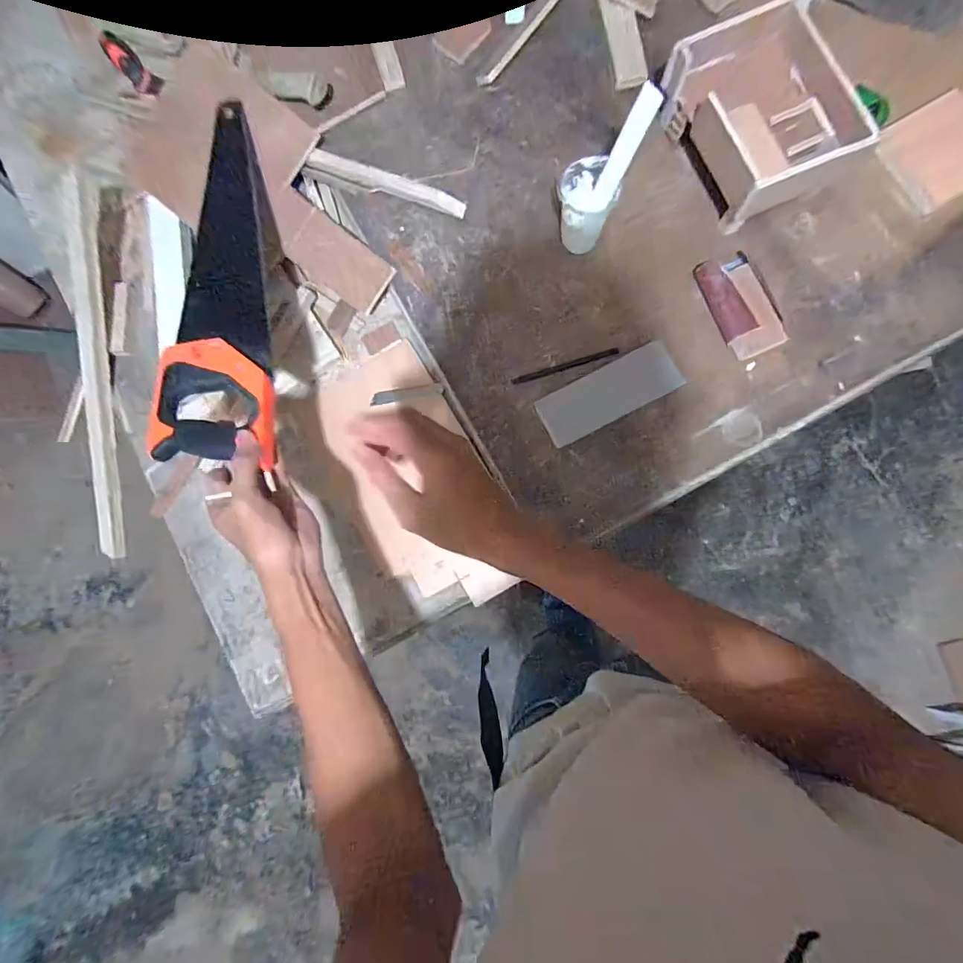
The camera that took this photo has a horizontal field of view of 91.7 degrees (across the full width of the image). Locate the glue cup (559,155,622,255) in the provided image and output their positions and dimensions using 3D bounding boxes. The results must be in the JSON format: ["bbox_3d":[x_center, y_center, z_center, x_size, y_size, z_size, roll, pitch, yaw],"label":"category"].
[{"bbox_3d":[0.122,-0.320,0.557,0.066,0.085,0.071,11,84,5],"label":"glue cup"}]

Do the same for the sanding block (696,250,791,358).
[{"bbox_3d":[0.312,-0.214,0.561,0.067,0.017,0.124,-23,83,1],"label":"sanding block"}]

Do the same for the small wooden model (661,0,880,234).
[{"bbox_3d":[0.329,-0.431,0.548,0.155,0.088,0.196,-23,83,1],"label":"small wooden model"}]

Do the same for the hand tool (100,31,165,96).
[{"bbox_3d":[-0.534,-0.636,0.722,0.038,0.030,0.142,-42,83,-1],"label":"hand tool"}]

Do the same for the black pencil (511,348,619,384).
[{"bbox_3d":[0.103,-0.142,0.575,0.131,0.011,0.010,-15,83,2],"label":"black pencil"}]

